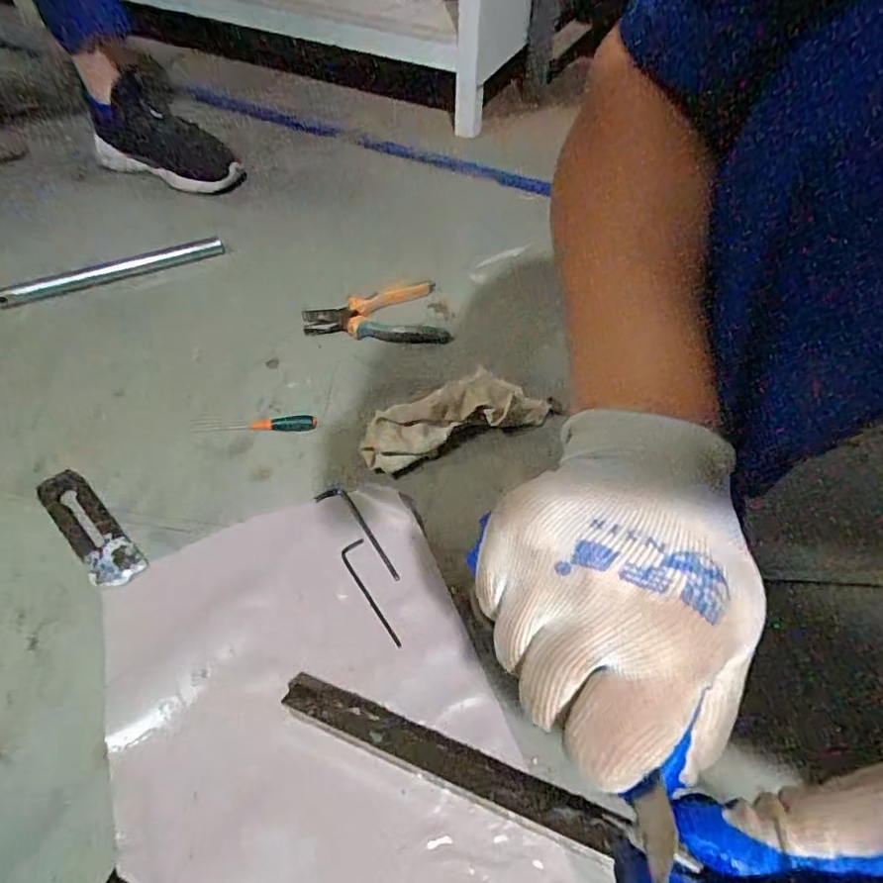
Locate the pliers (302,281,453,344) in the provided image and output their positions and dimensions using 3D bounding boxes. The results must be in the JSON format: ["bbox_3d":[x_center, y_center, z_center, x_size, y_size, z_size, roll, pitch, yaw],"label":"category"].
[{"bbox_3d":[-0.086,-0.161,0.751,0.187,0.024,0.109,-13,53,-12],"label":"pliers"}]

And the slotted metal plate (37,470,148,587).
[{"bbox_3d":[-0.351,0.085,0.560,0.160,0.007,0.044,38,59,24],"label":"slotted metal plate"}]

